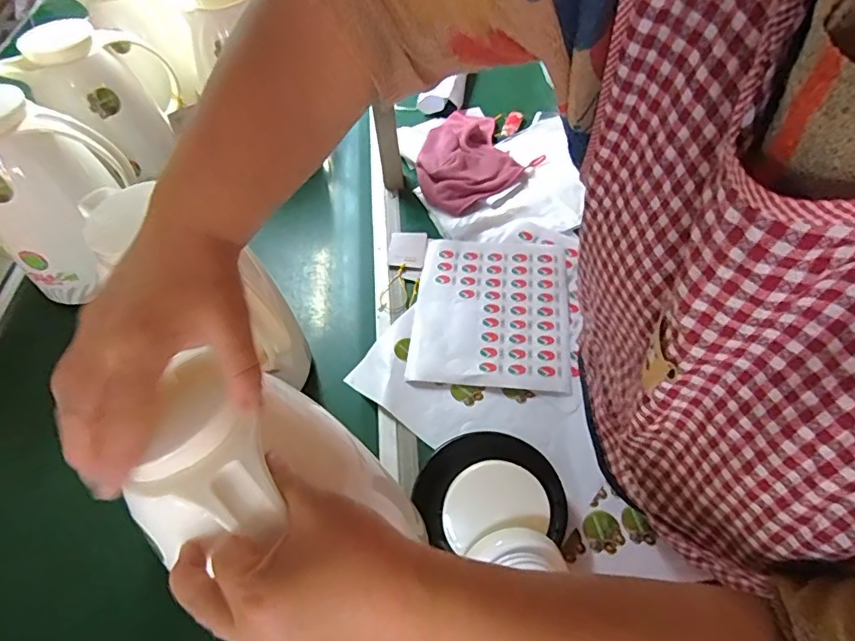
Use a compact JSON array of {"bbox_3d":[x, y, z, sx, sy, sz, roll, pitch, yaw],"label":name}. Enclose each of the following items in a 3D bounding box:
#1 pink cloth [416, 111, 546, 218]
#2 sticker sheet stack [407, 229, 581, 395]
[{"bbox_3d":[0.061,-0.256,0.823,0.197,0.029,0.187,-33,56,-18],"label":"pink cloth"},{"bbox_3d":[0.086,-0.021,0.657,0.198,0.008,0.242,3,53,8],"label":"sticker sheet stack"}]

